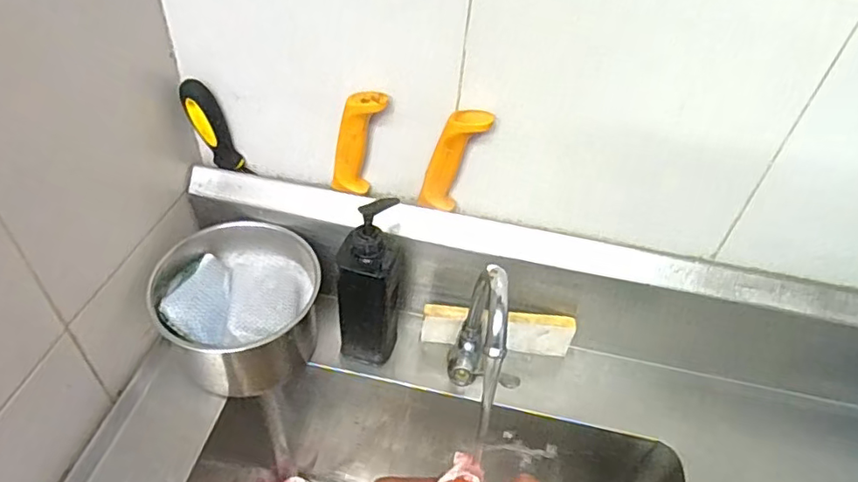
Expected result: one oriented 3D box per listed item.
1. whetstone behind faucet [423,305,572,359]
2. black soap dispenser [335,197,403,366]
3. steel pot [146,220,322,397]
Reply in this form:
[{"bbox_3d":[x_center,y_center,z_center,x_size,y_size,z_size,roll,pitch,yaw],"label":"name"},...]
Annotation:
[{"bbox_3d":[0.082,0.107,0.686,0.178,0.064,0.018,7,45,1],"label":"whetstone behind faucet"},{"bbox_3d":[-0.065,0.048,0.623,0.067,0.226,0.051,3,45,-3],"label":"black soap dispenser"},{"bbox_3d":[-0.212,0.074,0.662,0.167,0.126,0.176,3,45,-3],"label":"steel pot"}]

